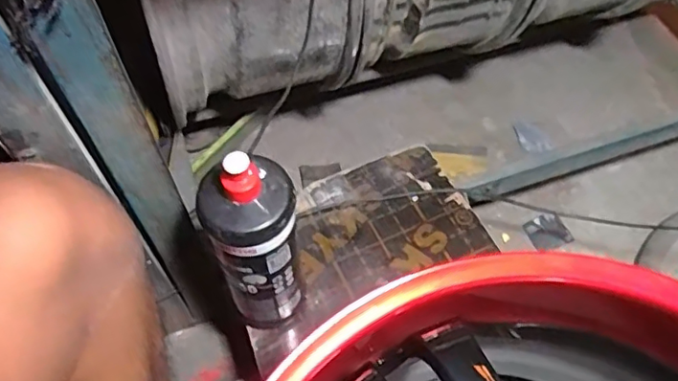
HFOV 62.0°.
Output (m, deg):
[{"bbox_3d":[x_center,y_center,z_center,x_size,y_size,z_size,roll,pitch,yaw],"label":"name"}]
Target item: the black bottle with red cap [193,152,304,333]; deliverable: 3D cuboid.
[{"bbox_3d":[-0.073,0.051,0.517,0.076,0.231,0.069,-21,62,-12],"label":"black bottle with red cap"}]

